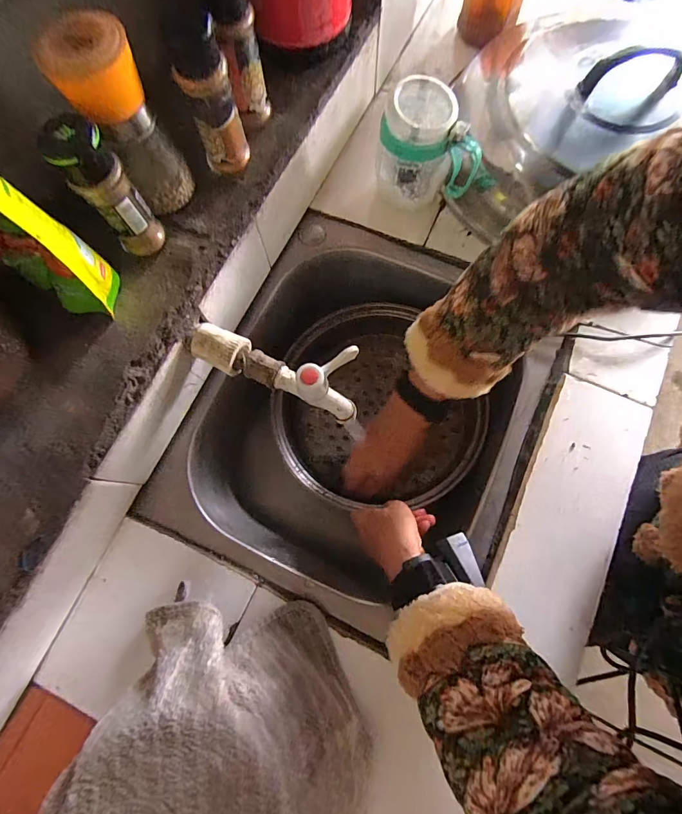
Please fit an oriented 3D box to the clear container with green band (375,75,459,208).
[{"bbox_3d":[0.100,-0.282,0.428,0.113,0.111,0.078,16,76,4],"label":"clear container with green band"}]

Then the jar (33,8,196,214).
[{"bbox_3d":[-0.175,-0.229,0.314,0.058,0.129,0.054,0,75,0],"label":"jar"}]

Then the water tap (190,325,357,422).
[{"bbox_3d":[-0.061,-0.039,0.339,0.172,0.066,0.048,18,76,4],"label":"water tap"}]

